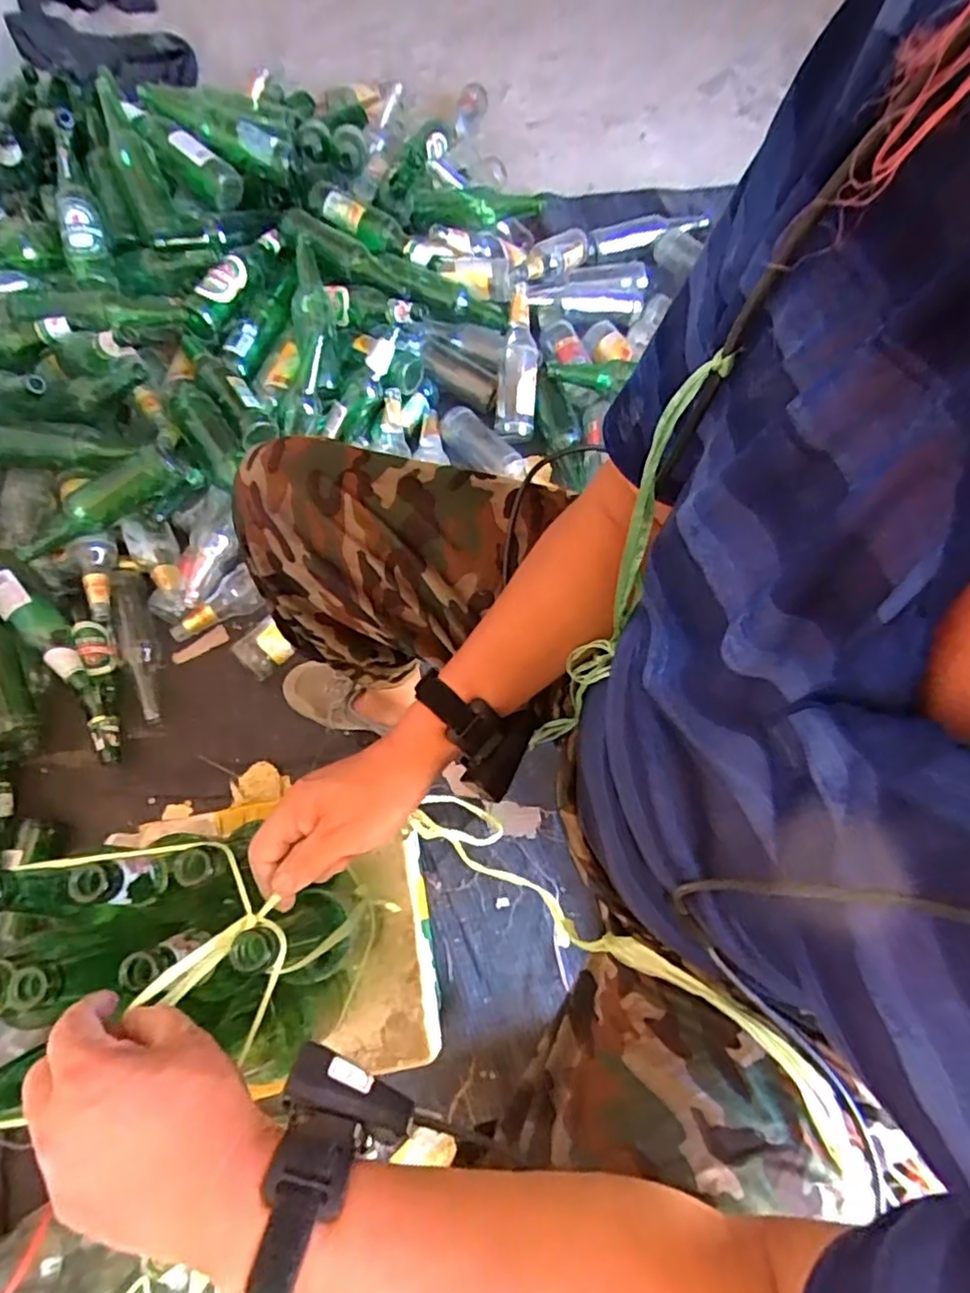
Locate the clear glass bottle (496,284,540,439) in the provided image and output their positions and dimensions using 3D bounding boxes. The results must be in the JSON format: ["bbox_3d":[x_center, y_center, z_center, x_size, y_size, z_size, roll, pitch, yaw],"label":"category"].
[{"bbox_3d":[0.062,-0.523,1.159,0.072,0.057,0.288,3,83,3],"label":"clear glass bottle"}]

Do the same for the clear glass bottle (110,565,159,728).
[{"bbox_3d":[-0.543,-0.005,1.017,0.061,0.068,0.263,-22,68,-8],"label":"clear glass bottle"}]

